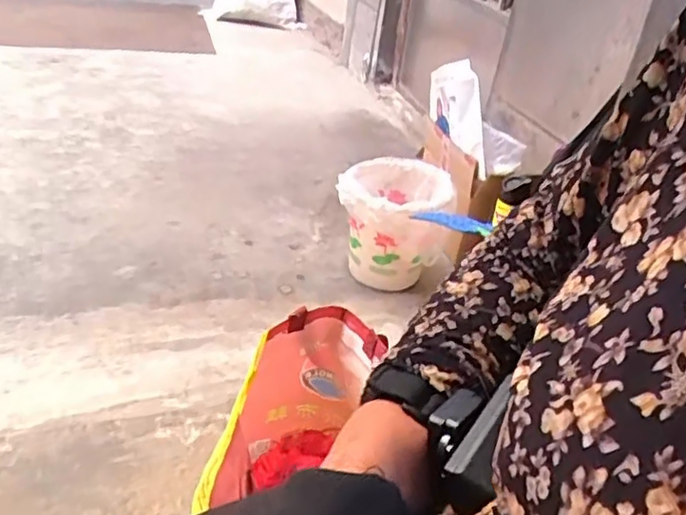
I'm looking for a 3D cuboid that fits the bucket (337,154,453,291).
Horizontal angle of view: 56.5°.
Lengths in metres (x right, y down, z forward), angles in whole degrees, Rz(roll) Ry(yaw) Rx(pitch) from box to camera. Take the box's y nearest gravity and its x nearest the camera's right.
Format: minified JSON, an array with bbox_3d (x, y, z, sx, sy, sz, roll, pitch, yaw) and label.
[{"bbox_3d":[0.123,-0.081,1.403,0.223,0.215,0.255,17,32,14],"label":"bucket"}]

